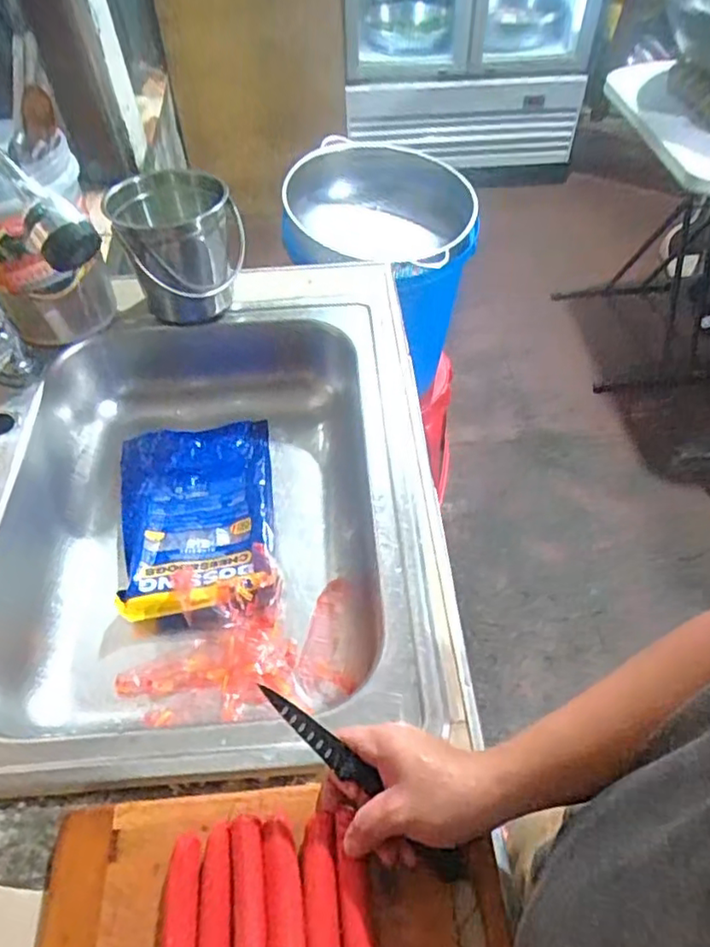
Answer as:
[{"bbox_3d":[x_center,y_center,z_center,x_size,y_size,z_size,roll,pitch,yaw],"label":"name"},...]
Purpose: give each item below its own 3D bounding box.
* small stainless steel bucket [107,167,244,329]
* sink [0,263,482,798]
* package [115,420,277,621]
[{"bbox_3d":[-0.227,-0.297,0.839,0.158,0.159,0.133,-12,54,-7],"label":"small stainless steel bucket"},{"bbox_3d":[-0.200,0.032,0.761,0.565,0.156,0.657,-5,53,-2],"label":"sink"},{"bbox_3d":[-0.211,0.050,0.822,0.197,0.035,0.294,-7,54,-3],"label":"package"}]

